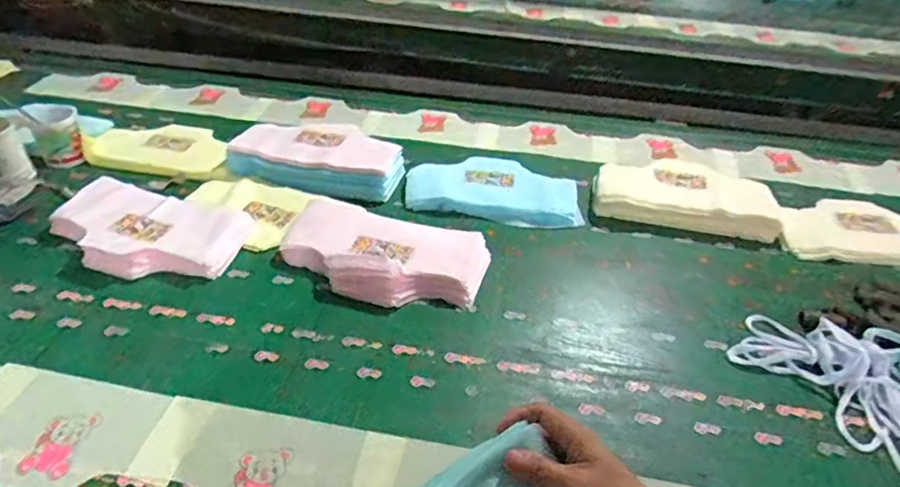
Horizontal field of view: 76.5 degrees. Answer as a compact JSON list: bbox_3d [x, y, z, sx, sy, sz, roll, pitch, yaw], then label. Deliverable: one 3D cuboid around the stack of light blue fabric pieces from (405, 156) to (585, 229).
[{"bbox_3d":[0.087,-0.110,1.146,0.346,0.036,0.185,9,41,8],"label":"stack of light blue fabric pieces"}]

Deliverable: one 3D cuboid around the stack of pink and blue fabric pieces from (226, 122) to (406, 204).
[{"bbox_3d":[-0.264,-0.174,1.165,0.337,0.074,0.175,8,40,8],"label":"stack of pink and blue fabric pieces"}]

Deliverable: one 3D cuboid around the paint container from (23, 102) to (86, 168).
[{"bbox_3d":[-0.790,-0.209,1.149,0.097,0.108,0.091,-20,45,-24],"label":"paint container"}]

